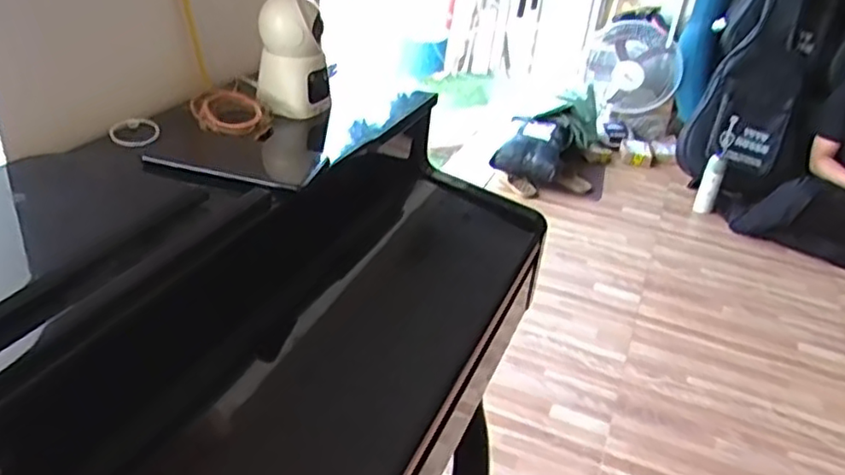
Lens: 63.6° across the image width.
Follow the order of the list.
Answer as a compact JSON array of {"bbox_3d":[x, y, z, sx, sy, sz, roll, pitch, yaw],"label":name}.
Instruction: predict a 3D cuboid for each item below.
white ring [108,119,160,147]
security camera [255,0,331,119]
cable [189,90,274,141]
[{"bbox_3d":[-0.290,-0.107,0.687,0.047,0.011,0.055,-6,33,-21],"label":"white ring"},{"bbox_3d":[-0.142,-0.203,0.754,0.077,0.121,0.062,-3,31,-15],"label":"security camera"},{"bbox_3d":[-0.200,-0.129,0.718,0.078,0.032,0.063,5,30,-3],"label":"cable"}]

